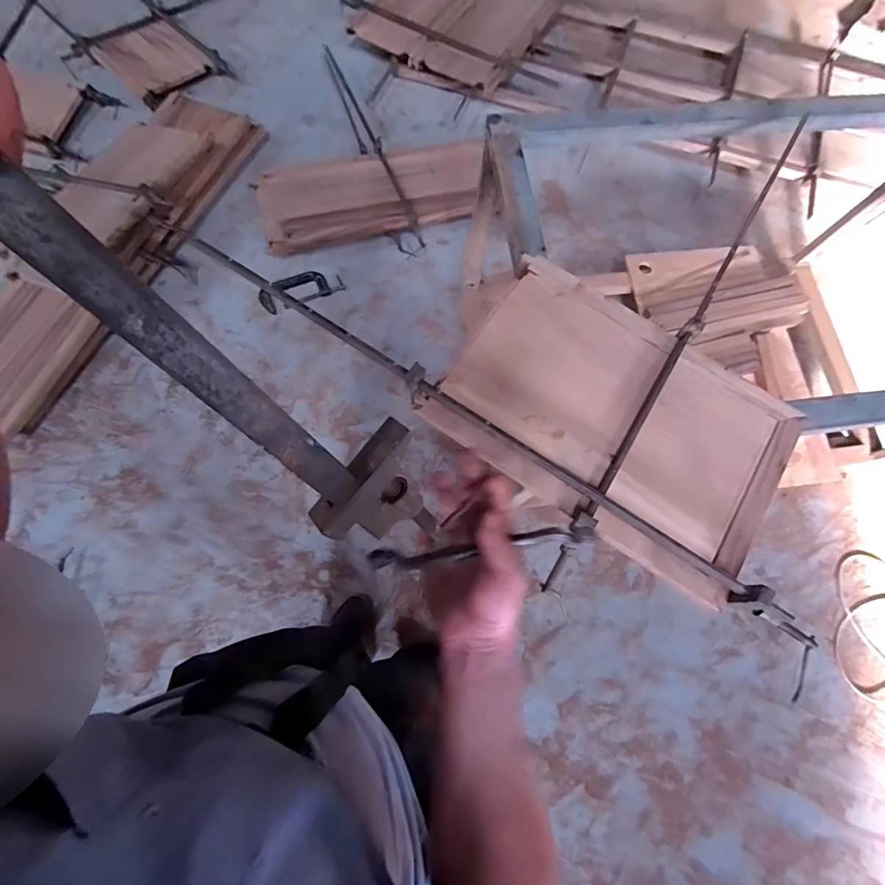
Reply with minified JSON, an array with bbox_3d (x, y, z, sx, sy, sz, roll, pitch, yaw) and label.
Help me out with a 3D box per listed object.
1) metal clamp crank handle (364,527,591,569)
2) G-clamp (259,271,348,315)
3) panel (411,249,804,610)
[{"bbox_3d":[0.034,0.090,0.377,0.191,0.017,0.018,-9,76,3],"label":"metal clamp crank handle"},{"bbox_3d":[-0.506,-0.548,1.541,0.292,0.057,0.124,-27,77,-10],"label":"G-clamp"},{"bbox_3d":[0.268,-0.048,0.662,0.501,0.026,0.355,32,75,6],"label":"panel"}]

